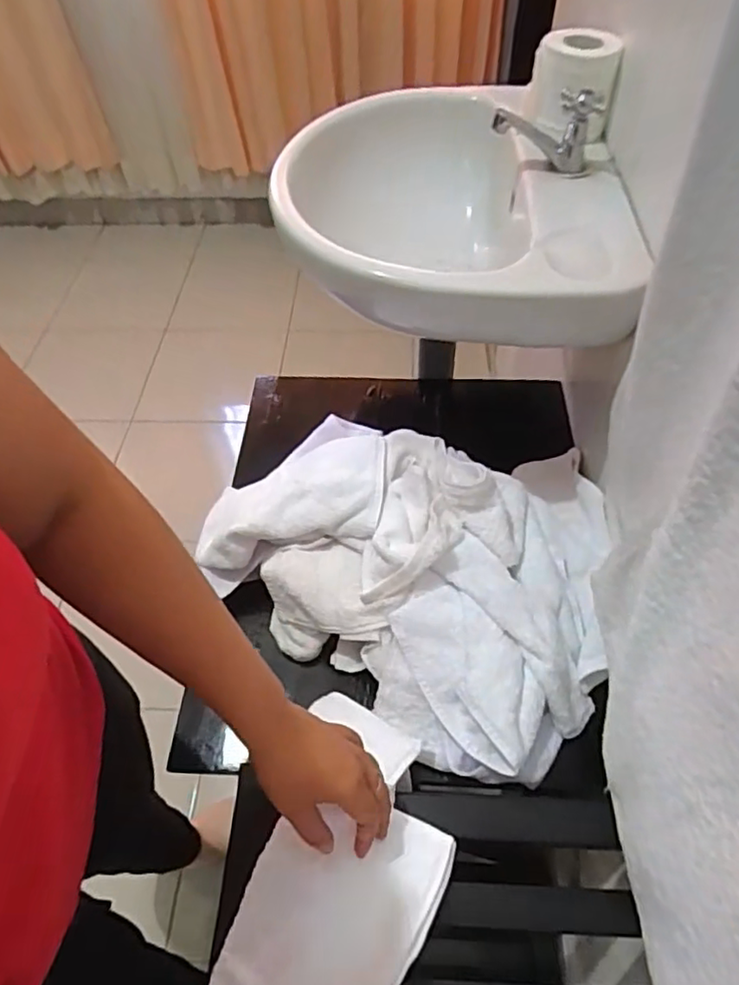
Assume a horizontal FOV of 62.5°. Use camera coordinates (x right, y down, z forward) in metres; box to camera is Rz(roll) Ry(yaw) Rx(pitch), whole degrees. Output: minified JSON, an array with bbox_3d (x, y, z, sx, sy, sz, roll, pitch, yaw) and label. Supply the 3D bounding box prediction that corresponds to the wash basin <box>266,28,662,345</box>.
[{"bbox_3d":[0.090,-0.363,0.751,0.394,0.216,0.442,2,53,4],"label":"wash basin"}]

